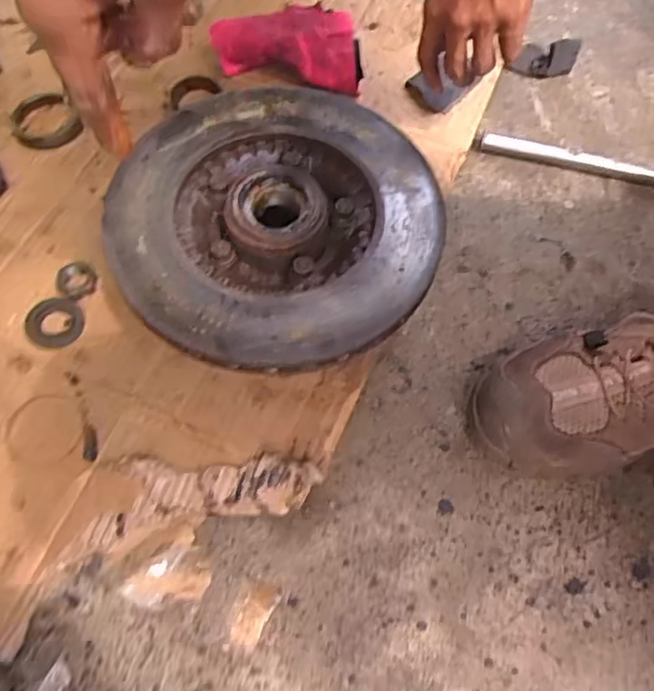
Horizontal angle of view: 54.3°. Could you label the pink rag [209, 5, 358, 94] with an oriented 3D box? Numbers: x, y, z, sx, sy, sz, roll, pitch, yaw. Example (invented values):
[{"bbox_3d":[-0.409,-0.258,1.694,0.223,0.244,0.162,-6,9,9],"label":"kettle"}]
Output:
[{"bbox_3d":[-0.038,-0.296,0.627,0.150,0.053,0.065,13,64,4],"label":"pink rag"}]

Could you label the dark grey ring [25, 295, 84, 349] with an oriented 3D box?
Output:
[{"bbox_3d":[-0.219,-0.020,0.515,0.045,0.008,0.044,1,64,-2],"label":"dark grey ring"}]

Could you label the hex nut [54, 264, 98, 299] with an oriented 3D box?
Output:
[{"bbox_3d":[-0.208,-0.054,0.526,0.032,0.007,0.033,-27,68,-15],"label":"hex nut"}]

